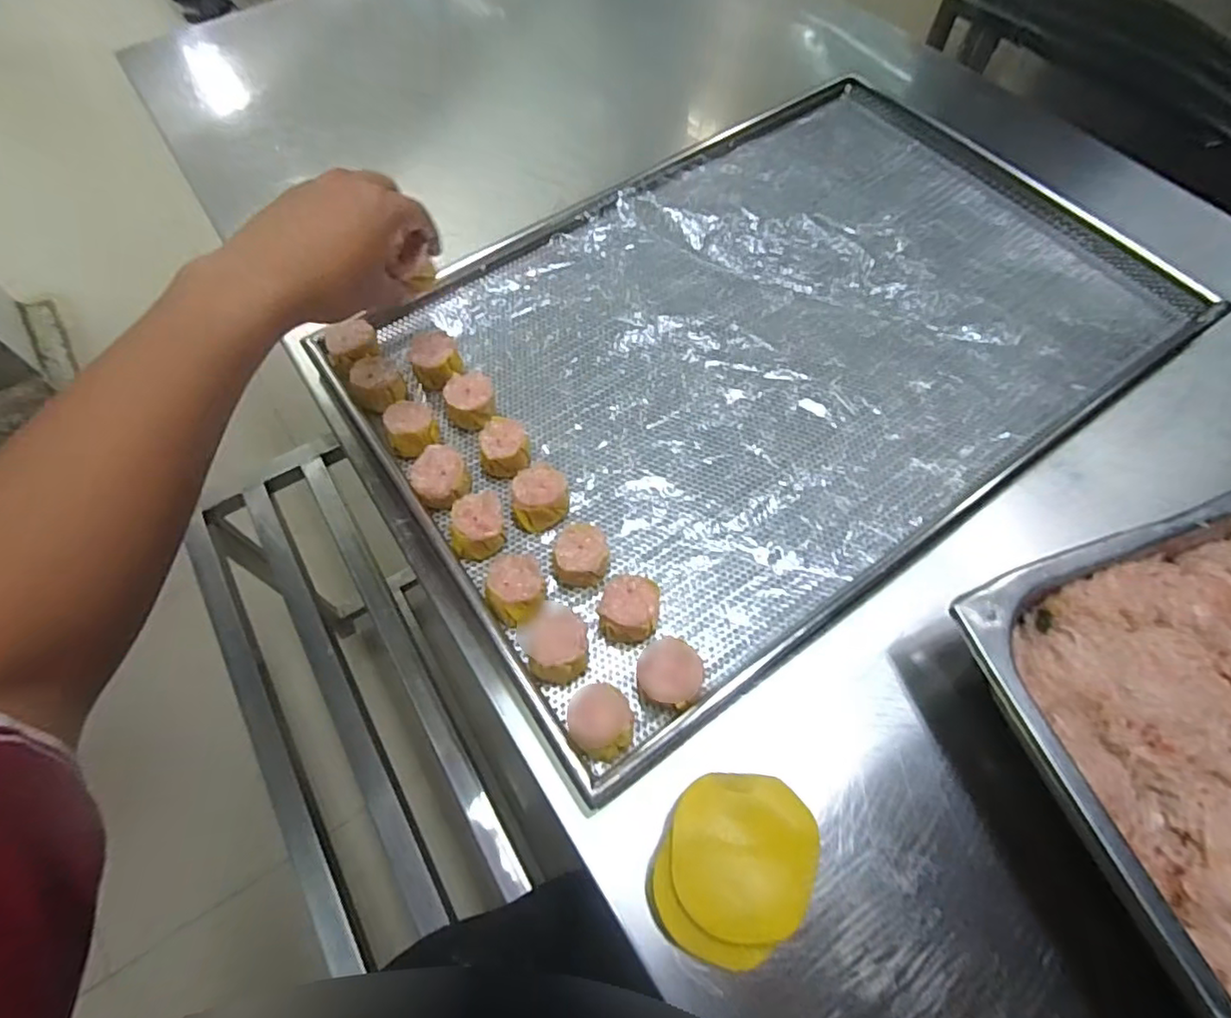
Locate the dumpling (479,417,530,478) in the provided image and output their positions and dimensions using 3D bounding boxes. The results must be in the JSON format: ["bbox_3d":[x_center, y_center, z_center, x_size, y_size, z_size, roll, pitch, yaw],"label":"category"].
[{"bbox_3d":[-0.081,-0.046,0.456,0.034,0.026,0.039,5,65,2],"label":"dumpling"}]

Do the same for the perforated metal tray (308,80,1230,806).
[{"bbox_3d":[0.125,-0.149,0.504,0.638,0.038,0.427,-34,69,-15],"label":"perforated metal tray"}]

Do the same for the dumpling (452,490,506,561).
[{"bbox_3d":[-0.093,0.011,0.422,0.034,0.025,0.041,-7,65,-4],"label":"dumpling"}]

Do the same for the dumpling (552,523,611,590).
[{"bbox_3d":[-0.022,0.031,0.412,0.035,0.028,0.039,-6,65,-3],"label":"dumpling"}]

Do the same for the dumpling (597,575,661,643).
[{"bbox_3d":[0.009,0.064,0.394,0.035,0.030,0.039,9,65,4],"label":"dumpling"}]

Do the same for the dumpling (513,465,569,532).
[{"bbox_3d":[-0.052,-0.009,0.434,0.037,0.028,0.044,-5,65,-3],"label":"dumpling"}]

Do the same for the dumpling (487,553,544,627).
[{"bbox_3d":[-0.065,0.052,0.401,0.039,0.027,0.038,0,64,0],"label":"dumpling"}]

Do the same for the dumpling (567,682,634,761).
[{"bbox_3d":[-0.007,0.124,0.360,0.041,0.033,0.040,3,65,1],"label":"dumpling"}]

